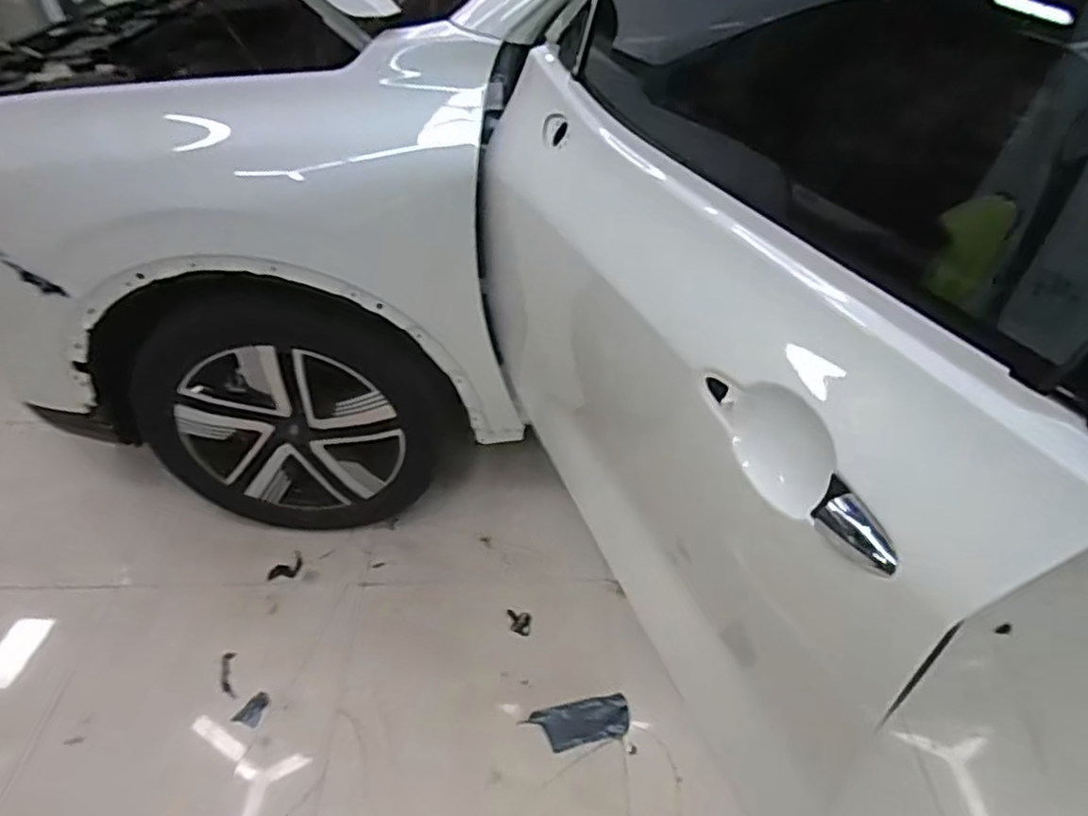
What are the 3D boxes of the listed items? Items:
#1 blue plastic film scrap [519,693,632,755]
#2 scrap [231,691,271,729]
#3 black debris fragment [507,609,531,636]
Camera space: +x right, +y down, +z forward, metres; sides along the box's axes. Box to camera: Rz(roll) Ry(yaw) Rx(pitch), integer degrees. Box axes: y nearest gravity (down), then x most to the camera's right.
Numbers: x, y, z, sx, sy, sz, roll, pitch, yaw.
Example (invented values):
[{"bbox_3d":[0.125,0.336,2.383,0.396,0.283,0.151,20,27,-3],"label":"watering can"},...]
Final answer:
[{"bbox_3d":[0.078,0.664,1.464,0.207,0.015,0.093,-7,41,-8],"label":"blue plastic film scrap"},{"bbox_3d":[-0.626,0.646,1.493,0.053,0.009,0.073,12,44,13],"label":"scrap"},{"bbox_3d":[-0.060,0.508,1.645,0.064,0.017,0.049,10,44,11],"label":"black debris fragment"}]

